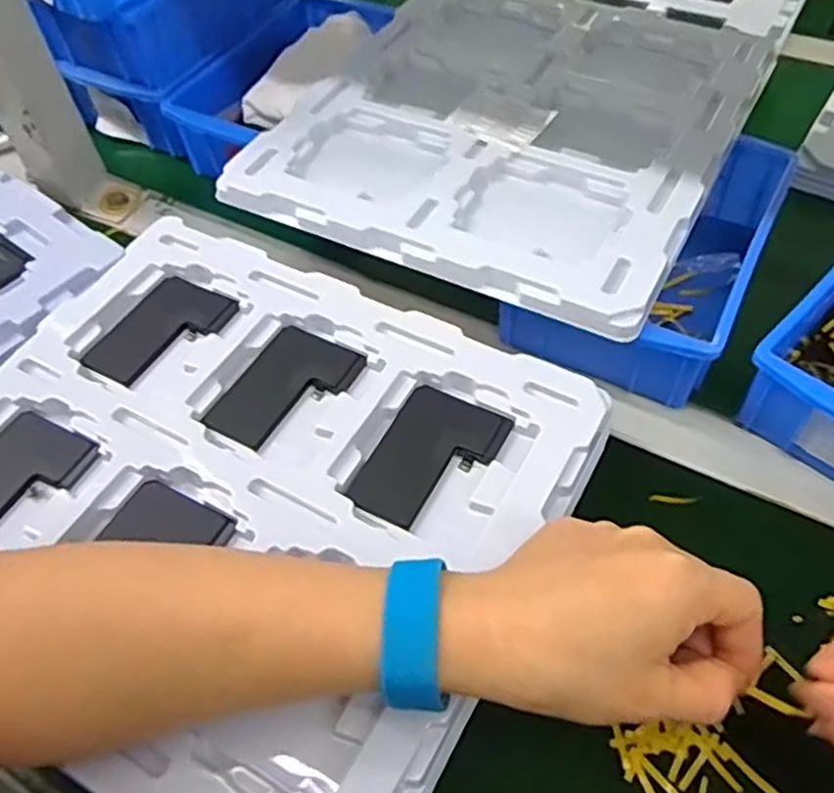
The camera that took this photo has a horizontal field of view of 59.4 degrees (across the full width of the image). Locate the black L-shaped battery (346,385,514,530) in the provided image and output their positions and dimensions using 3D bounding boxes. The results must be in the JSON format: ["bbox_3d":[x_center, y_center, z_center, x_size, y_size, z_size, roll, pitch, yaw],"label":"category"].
[{"bbox_3d":[0.007,0.032,0.377,0.056,0.011,0.081,24,59,19],"label":"black L-shaped battery"}]

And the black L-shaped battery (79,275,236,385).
[{"bbox_3d":[-0.156,-0.040,0.441,0.057,0.008,0.082,27,60,21],"label":"black L-shaped battery"}]

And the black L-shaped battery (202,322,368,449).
[{"bbox_3d":[-0.074,-0.004,0.410,0.058,0.010,0.081,24,59,20],"label":"black L-shaped battery"}]

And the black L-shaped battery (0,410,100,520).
[{"bbox_3d":[-0.213,0.047,0.381,0.060,0.007,0.080,21,58,18],"label":"black L-shaped battery"}]

